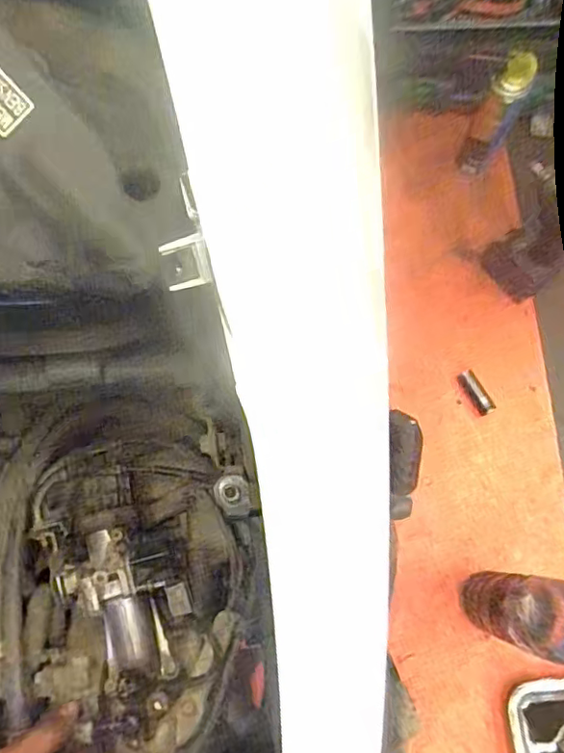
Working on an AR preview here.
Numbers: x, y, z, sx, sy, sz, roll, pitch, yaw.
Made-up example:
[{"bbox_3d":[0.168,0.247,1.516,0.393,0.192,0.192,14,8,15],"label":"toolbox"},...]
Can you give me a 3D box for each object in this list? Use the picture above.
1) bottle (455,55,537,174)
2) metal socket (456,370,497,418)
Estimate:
[{"bbox_3d":[0.367,-0.443,0.961,0.064,0.222,0.072,33,76,10],"label":"bottle"},{"bbox_3d":[0.324,0.027,0.941,0.023,0.027,0.078,-28,75,-8],"label":"metal socket"}]

